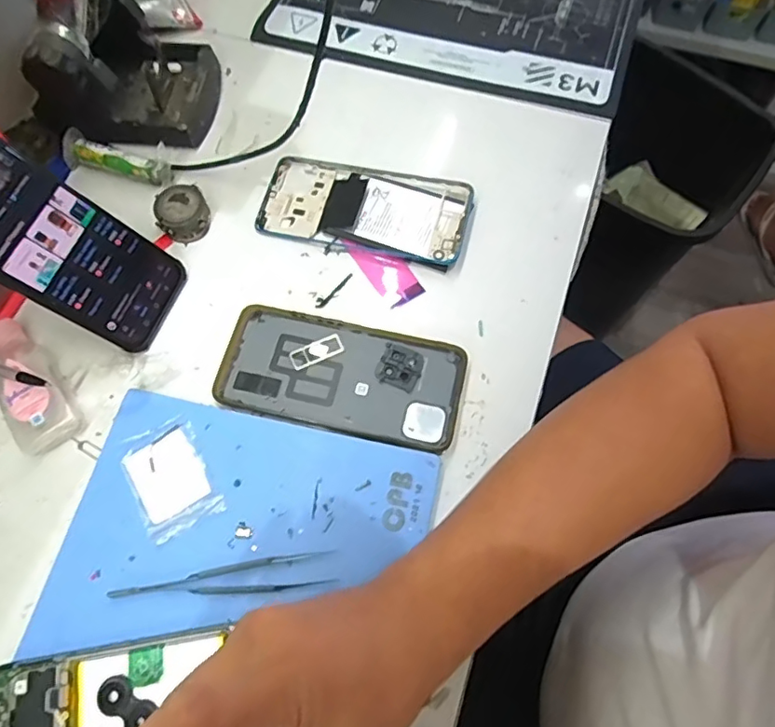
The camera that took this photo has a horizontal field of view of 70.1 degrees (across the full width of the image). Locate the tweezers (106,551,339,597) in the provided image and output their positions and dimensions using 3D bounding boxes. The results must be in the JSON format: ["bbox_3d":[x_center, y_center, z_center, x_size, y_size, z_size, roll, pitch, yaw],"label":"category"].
[{"bbox_3d":[-0.099,0.130,0.330,0.131,0.004,0.020,-6,67,-2],"label":"tweezers"}]

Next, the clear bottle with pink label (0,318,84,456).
[{"bbox_3d":[-0.253,0.013,0.382,0.040,0.026,0.100,-38,72,-14],"label":"clear bottle with pink label"}]

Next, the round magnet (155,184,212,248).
[{"bbox_3d":[-0.160,-0.118,0.433,0.040,0.020,0.040,0,67,0],"label":"round magnet"}]

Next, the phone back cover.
[{"bbox_3d":[-0.033,0.008,0.386,0.165,0.005,0.078,13,68,6],"label":"phone back cover"}]

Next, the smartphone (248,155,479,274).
[{"bbox_3d":[-0.018,-0.122,0.438,0.162,0.012,0.074,14,68,6],"label":"smartphone"}]

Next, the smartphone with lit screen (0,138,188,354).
[{"bbox_3d":[-0.217,-0.078,0.361,0.007,0.164,0.076,-4,59,44],"label":"smartphone with lit screen"}]

